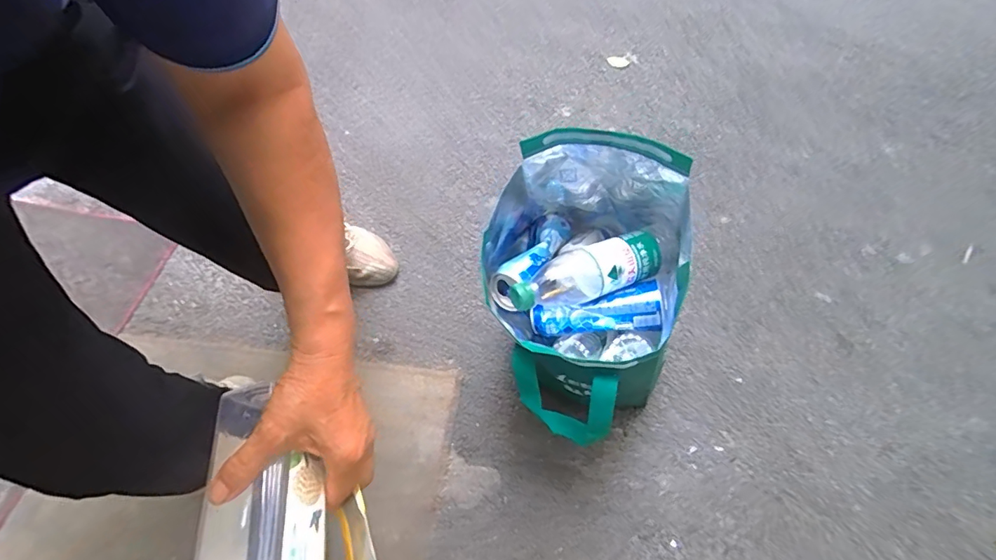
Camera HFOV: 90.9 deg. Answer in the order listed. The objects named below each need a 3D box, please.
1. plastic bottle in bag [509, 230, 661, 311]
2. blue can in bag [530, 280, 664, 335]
[{"bbox_3d":[0.115,-0.009,0.605,0.203,0.052,0.060,-20,61,-6],"label":"plastic bottle in bag"},{"bbox_3d":[0.122,0.039,0.607,0.156,0.050,0.058,-10,57,18],"label":"blue can in bag"}]

